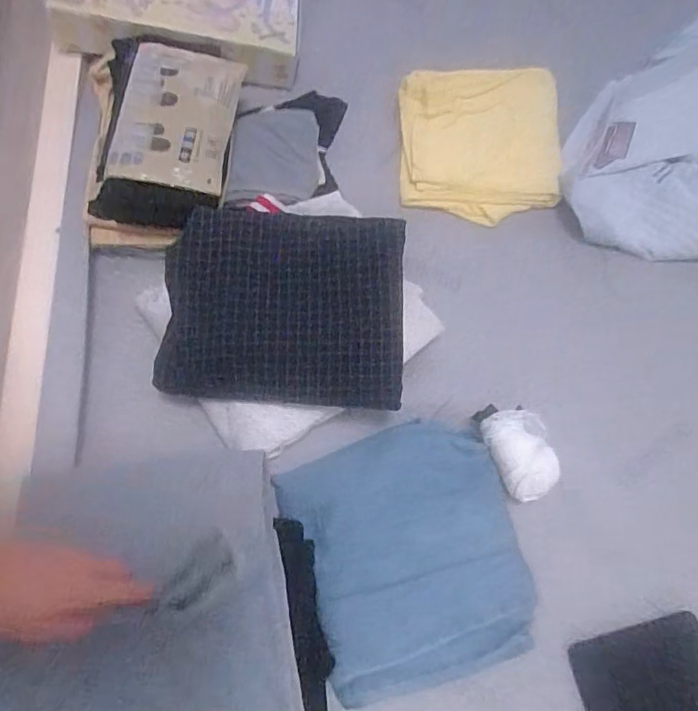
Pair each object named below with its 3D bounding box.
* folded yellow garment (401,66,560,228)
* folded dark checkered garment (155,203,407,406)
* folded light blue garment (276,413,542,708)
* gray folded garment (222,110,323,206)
[{"bbox_3d":[0.205,-0.337,0.860,0.247,0.051,0.256,0,73,-4],"label":"folded yellow garment"},{"bbox_3d":[-0.083,-0.064,0.668,0.294,0.070,0.241,4,74,-1],"label":"folded dark checkered garment"},{"bbox_3d":[0.077,0.239,0.663,0.258,0.037,0.285,-18,75,-9],"label":"folded light blue garment"},{"bbox_3d":[-0.113,-0.301,0.824,0.134,0.040,0.166,3,72,-3],"label":"gray folded garment"}]

